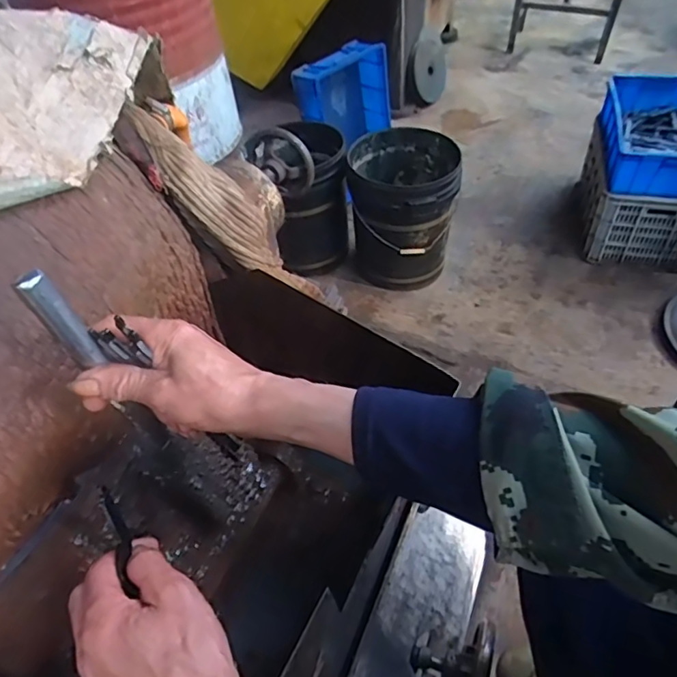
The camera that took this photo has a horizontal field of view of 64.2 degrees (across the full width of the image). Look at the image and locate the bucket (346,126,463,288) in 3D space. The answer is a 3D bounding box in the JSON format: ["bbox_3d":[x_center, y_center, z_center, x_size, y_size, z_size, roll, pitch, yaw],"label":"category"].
[{"bbox_3d":[0.214,-0.418,1.822,0.342,0.415,0.367,0,48,5],"label":"bucket"}]

